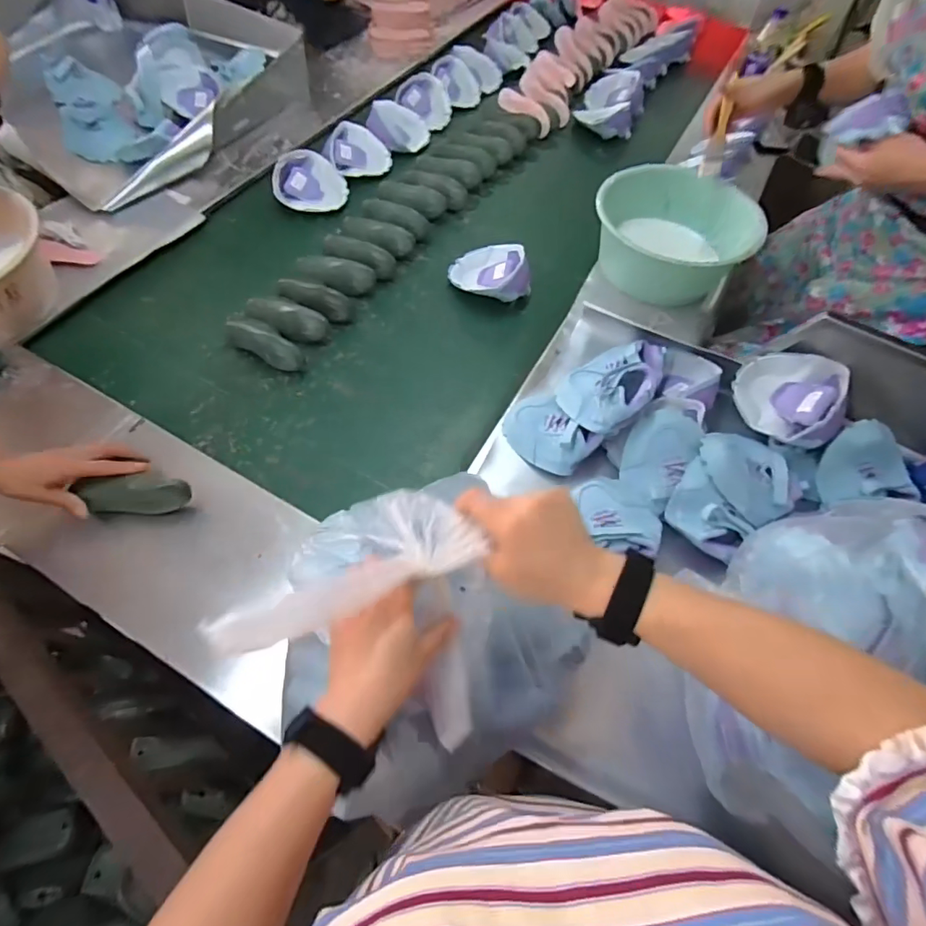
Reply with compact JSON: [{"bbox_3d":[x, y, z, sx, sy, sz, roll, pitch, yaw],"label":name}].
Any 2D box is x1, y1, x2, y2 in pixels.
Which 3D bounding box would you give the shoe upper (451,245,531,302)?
[{"bbox_3d":[0.057,-0.382,0.978,0.168,0.073,0.110,24,62,9],"label":"shoe upper"}]

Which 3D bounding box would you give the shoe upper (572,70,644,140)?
[{"bbox_3d":[0.407,-0.987,1.344,0.168,0.072,0.255,20,62,7],"label":"shoe upper"}]

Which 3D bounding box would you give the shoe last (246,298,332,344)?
[{"bbox_3d":[-0.325,-0.265,0.895,0.170,0.050,0.059,29,63,11],"label":"shoe last"}]

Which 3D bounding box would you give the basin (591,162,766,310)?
[{"bbox_3d":[0.413,-0.453,0.983,0.280,0.141,0.280,2,61,-3],"label":"basin"}]

